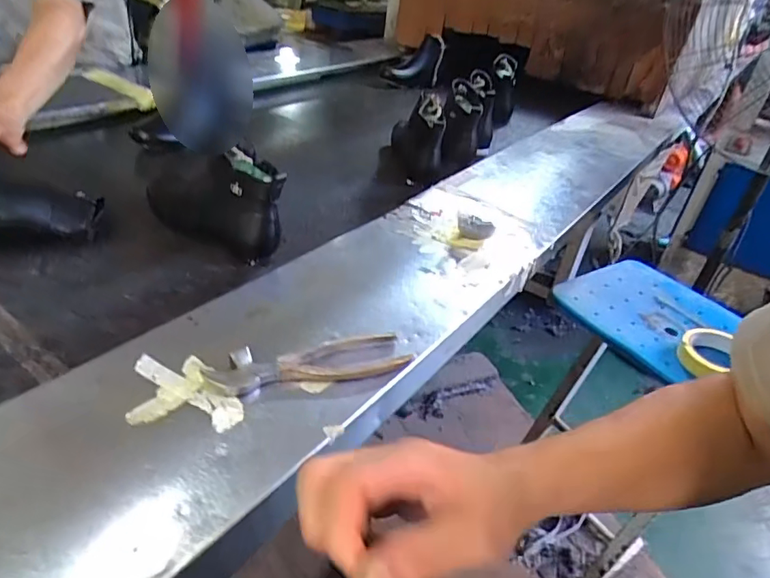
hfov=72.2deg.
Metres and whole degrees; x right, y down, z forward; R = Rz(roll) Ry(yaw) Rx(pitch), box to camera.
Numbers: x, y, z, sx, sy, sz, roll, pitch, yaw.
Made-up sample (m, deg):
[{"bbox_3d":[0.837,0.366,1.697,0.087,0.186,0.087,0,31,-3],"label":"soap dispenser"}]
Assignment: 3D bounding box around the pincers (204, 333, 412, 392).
[{"bbox_3d":[-0.068,0.069,0.511,0.188,0.022,0.051,-8,37,-22],"label":"pincers"}]

